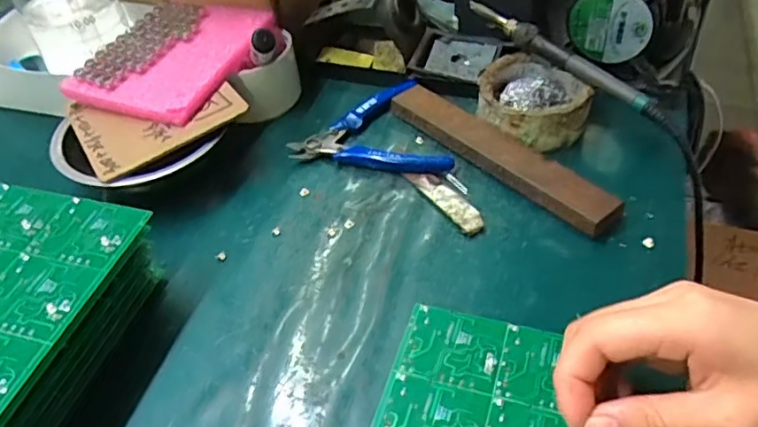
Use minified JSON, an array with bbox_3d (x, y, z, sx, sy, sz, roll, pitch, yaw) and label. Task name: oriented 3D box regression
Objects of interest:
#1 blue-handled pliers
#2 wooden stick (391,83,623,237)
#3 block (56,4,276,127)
[{"bbox_3d":[0.001,-0.074,0.475,0.123,0.012,0.102,6,46,12],"label":"blue-handled pliers"},{"bbox_3d":[0.085,-0.048,0.432,0.032,0.016,0.198,-32,50,-23],"label":"wooden stick"},{"bbox_3d":[-0.156,-0.126,0.474,0.108,0.014,0.144,17,50,22],"label":"block"}]

